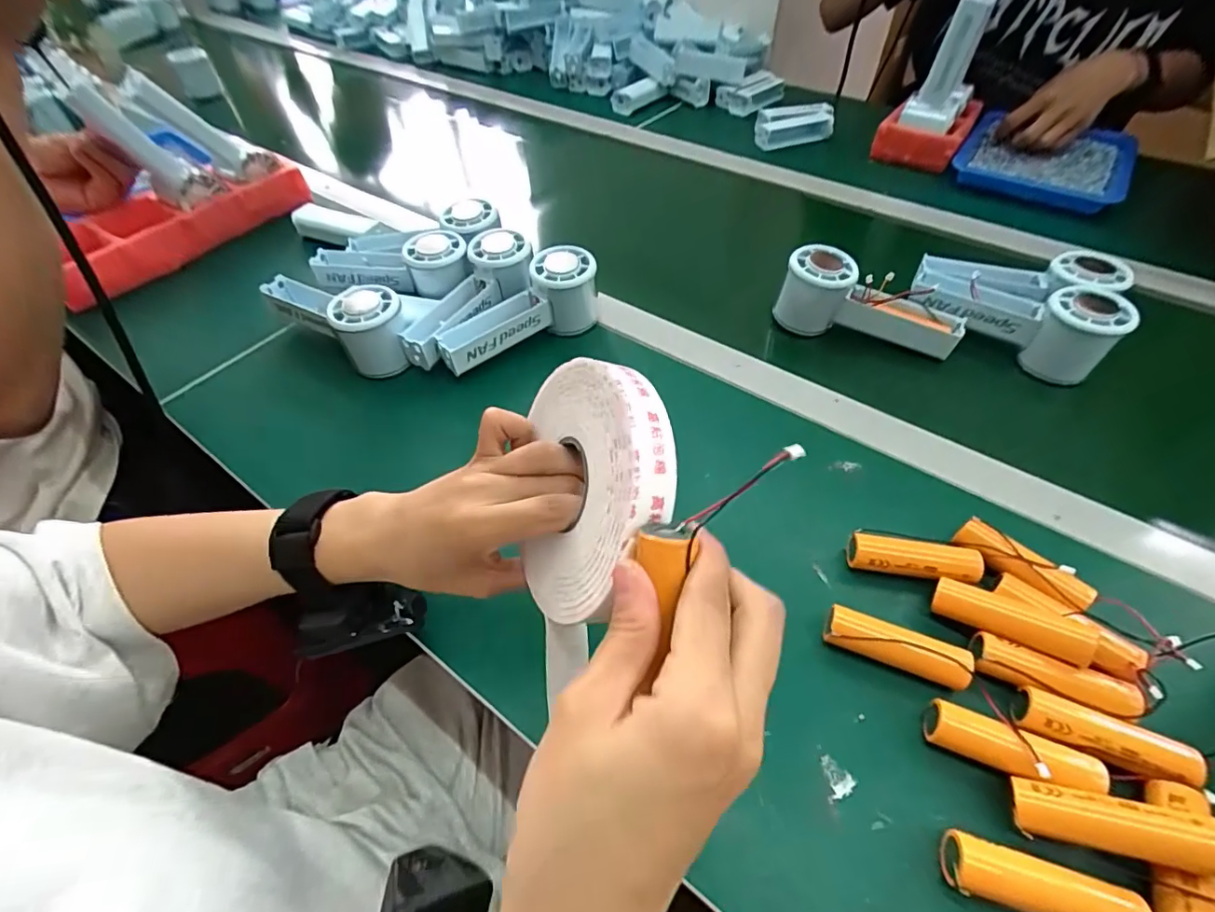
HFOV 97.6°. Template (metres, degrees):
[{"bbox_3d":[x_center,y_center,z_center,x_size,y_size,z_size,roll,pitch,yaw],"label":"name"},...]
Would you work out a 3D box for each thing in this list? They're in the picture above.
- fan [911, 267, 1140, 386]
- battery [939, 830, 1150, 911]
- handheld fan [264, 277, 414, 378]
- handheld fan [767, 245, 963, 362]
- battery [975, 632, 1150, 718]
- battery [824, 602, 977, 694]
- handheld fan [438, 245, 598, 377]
[{"bbox_3d":[0.334,-0.119,0.445,0.146,0.061,0.051,27,57,17],"label":"fan"},{"bbox_3d":[0.187,0.188,0.230,0.071,0.024,0.022,15,54,9],"label":"battery"},{"bbox_3d":[-0.238,-0.124,0.469,0.154,0.068,0.052,31,58,20],"label":"handheld fan"},{"bbox_3d":[0.228,-0.134,0.463,0.148,0.056,0.043,20,55,13],"label":"handheld fan"},{"bbox_3d":[0.233,0.115,0.278,0.071,0.016,0.019,23,56,14],"label":"battery"},{"bbox_3d":[0.158,0.106,0.295,0.073,0.023,0.019,19,55,12],"label":"battery"},{"bbox_3d":[-0.077,-0.127,0.456,0.142,0.053,0.054,-23,57,-18],"label":"handheld fan"}]

